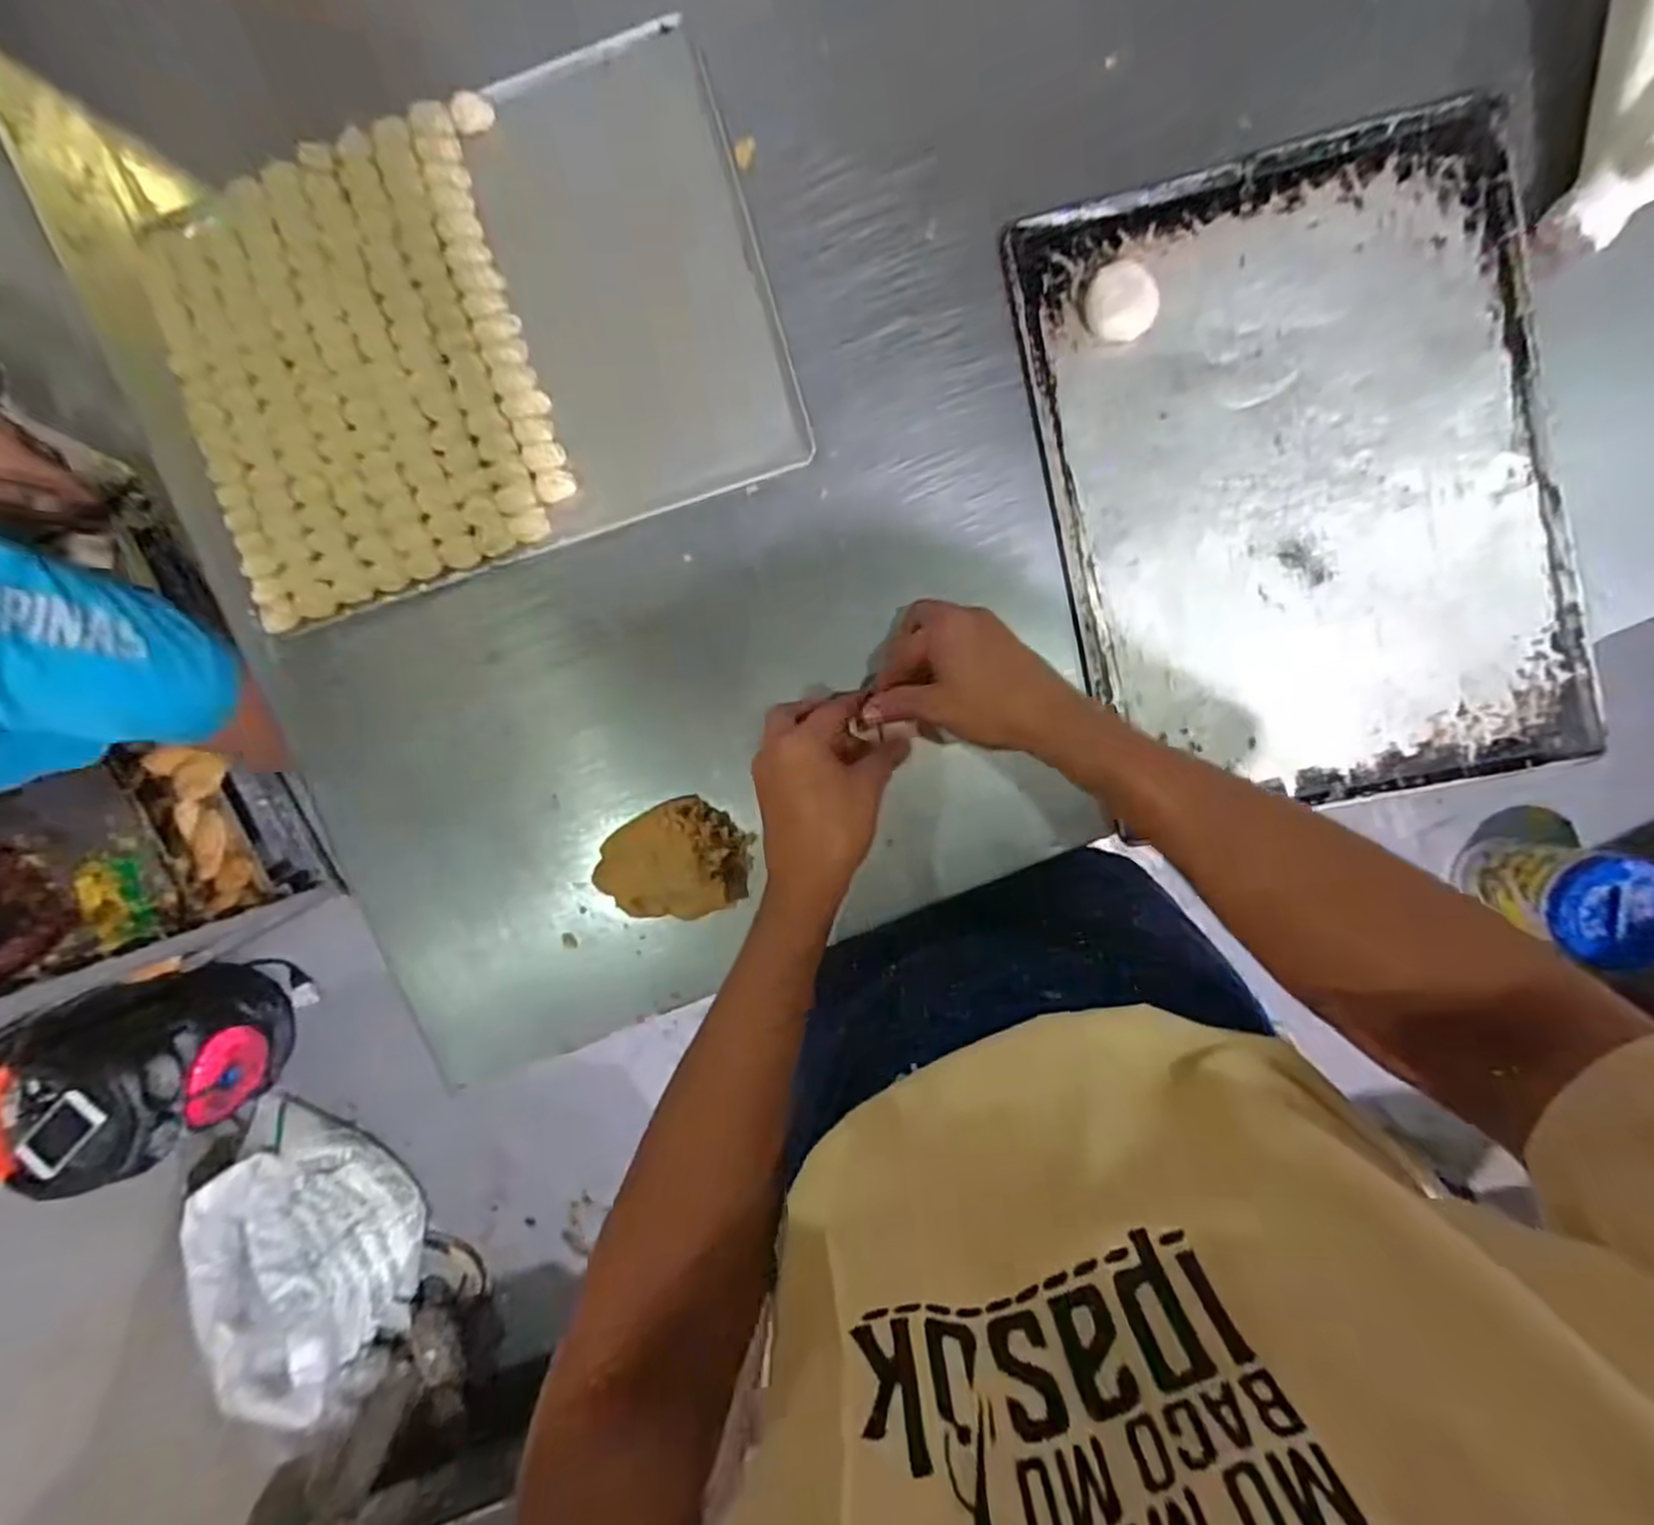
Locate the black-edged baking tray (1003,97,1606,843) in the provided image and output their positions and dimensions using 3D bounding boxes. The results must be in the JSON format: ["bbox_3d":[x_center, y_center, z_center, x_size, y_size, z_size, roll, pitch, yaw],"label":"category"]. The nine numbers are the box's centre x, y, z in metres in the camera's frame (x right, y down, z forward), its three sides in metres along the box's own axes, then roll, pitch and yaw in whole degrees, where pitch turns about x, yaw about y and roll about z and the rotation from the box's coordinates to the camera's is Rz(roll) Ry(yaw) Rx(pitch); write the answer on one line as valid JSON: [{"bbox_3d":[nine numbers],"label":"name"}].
[{"bbox_3d":[0.340,-0.196,0.543,0.334,0.018,0.448,-12,94,5],"label":"black-edged baking tray"}]

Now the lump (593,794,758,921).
[{"bbox_3d":[-0.123,0.076,0.589,0.120,0.050,0.090,0,95,4],"label":"lump"}]

